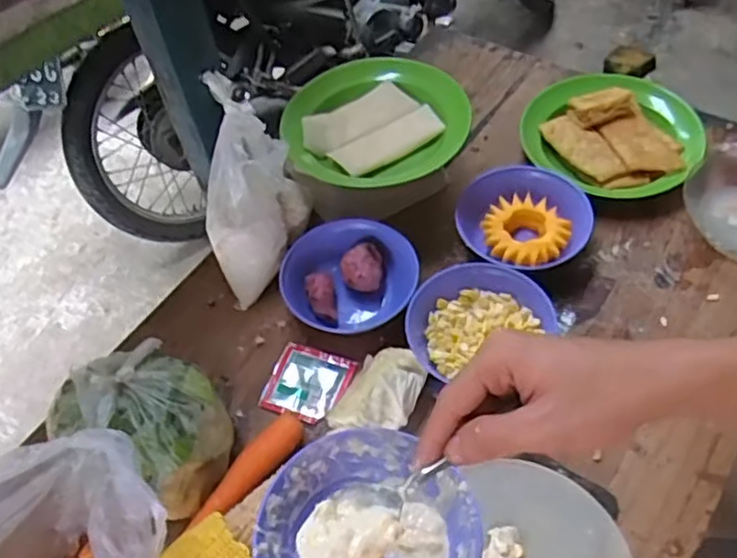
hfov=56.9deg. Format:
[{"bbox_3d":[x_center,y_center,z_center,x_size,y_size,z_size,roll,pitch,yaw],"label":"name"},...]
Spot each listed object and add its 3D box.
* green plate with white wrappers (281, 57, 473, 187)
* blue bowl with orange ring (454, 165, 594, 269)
[{"bbox_3d":[0.008,-0.185,0.793,0.208,0.043,0.201,-2,58,3],"label":"green plate with white wrappers"},{"bbox_3d":[0.174,-0.062,0.767,0.143,0.053,0.142,-2,58,3],"label":"blue bowl with orange ring"}]

